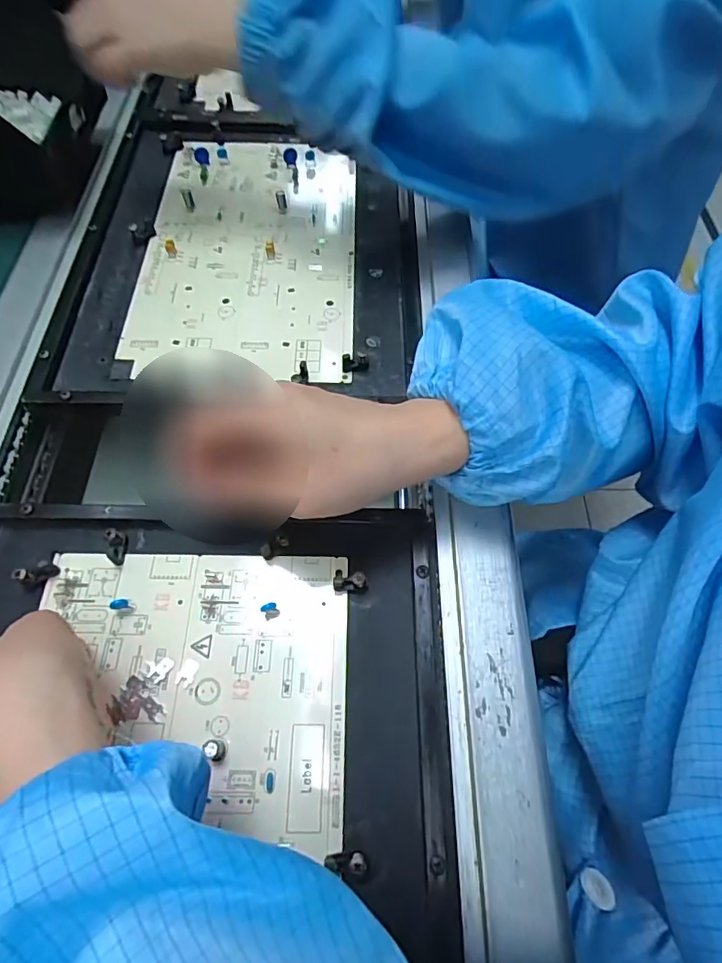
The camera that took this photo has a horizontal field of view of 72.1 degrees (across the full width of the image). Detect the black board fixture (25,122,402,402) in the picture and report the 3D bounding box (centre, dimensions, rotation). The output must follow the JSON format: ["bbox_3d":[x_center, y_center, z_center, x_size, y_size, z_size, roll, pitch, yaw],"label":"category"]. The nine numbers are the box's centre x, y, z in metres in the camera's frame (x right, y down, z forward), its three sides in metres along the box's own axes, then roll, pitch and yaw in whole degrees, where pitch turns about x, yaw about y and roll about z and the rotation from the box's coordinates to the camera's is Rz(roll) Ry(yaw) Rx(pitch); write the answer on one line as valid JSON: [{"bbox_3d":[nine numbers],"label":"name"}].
[{"bbox_3d":[-0.097,-0.206,0.420,0.267,0.019,0.331,0,63,-3],"label":"black board fixture"}]

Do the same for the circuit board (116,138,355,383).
[{"bbox_3d":[-0.095,-0.204,0.423,0.175,0.013,0.279,1,63,-2],"label":"circuit board"}]

